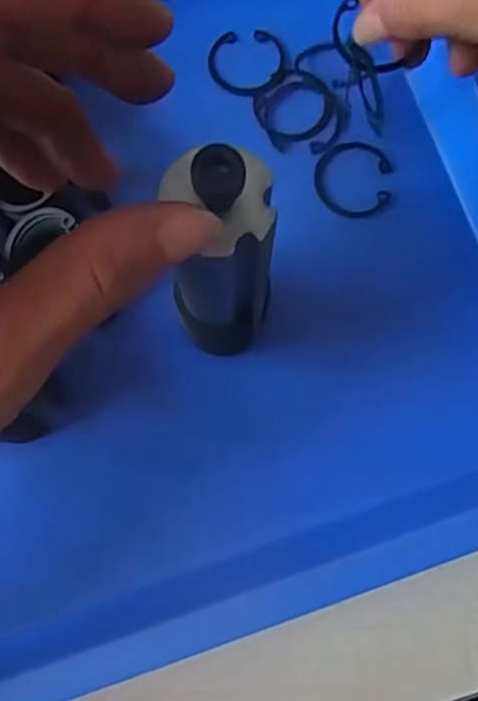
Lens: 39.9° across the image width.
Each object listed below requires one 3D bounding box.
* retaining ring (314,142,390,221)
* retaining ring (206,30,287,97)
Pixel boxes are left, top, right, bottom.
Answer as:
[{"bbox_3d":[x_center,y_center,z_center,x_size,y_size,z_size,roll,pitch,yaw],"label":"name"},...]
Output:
[{"bbox_3d":[0.052,-0.078,0.299,0.034,0.004,0.036,0,80,0],"label":"retaining ring"},{"bbox_3d":[0.004,-0.136,0.311,0.036,0.004,0.034,0,80,0],"label":"retaining ring"}]

